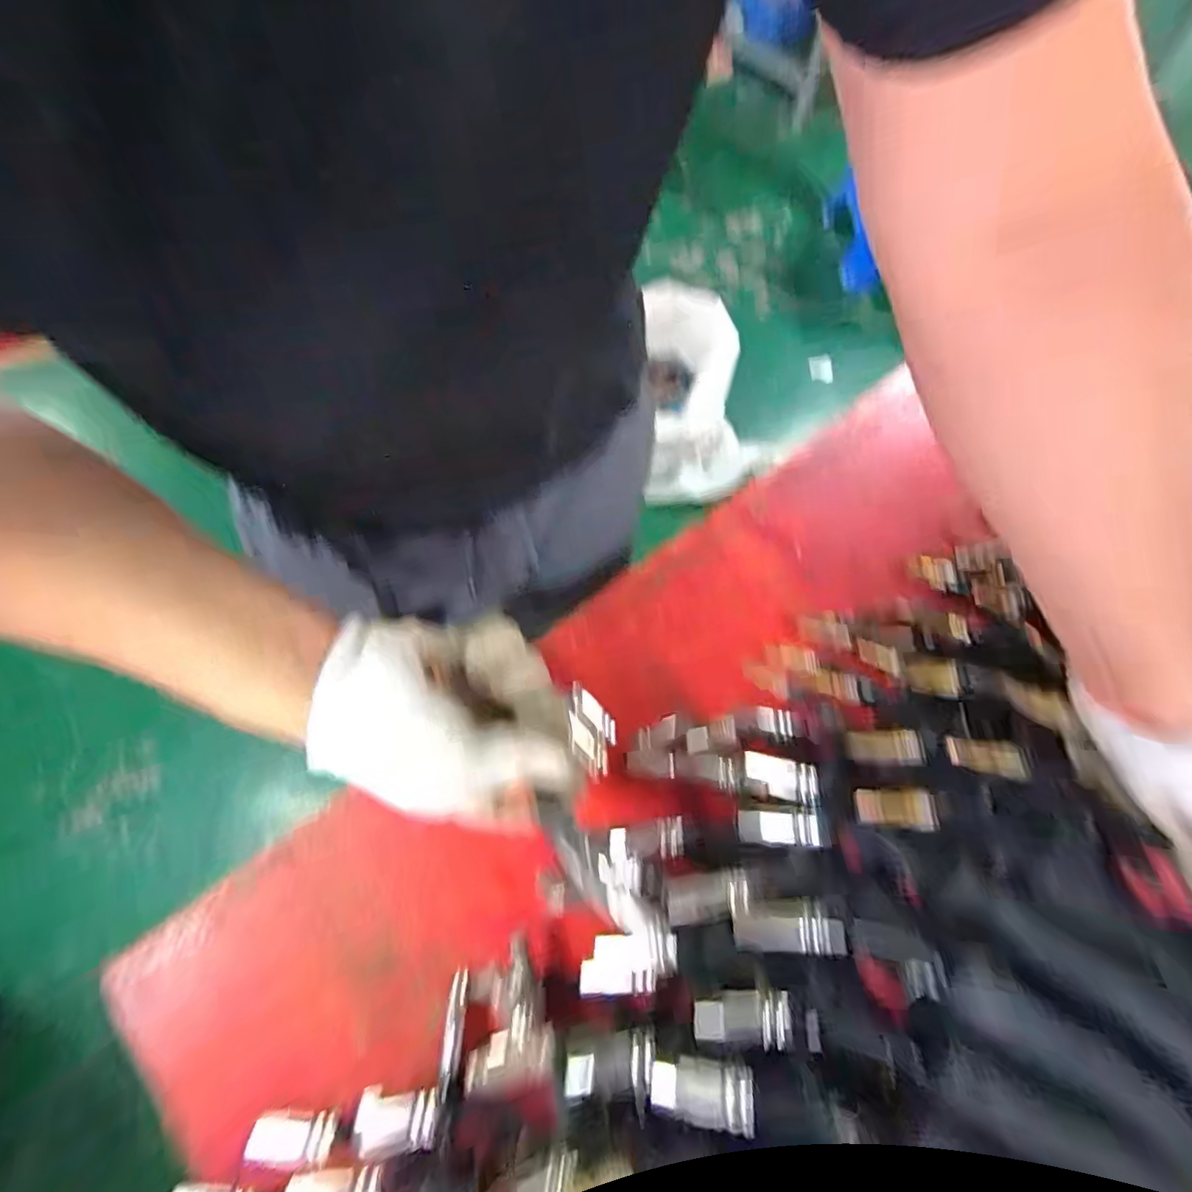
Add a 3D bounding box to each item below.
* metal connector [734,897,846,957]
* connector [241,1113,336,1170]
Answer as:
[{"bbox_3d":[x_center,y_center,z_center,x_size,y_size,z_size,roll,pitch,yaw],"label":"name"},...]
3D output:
[{"bbox_3d":[0.113,0.195,0.349,0.063,0.012,0.029,4,66,-3],"label":"metal connector"},{"bbox_3d":[-0.200,0.358,0.389,0.052,0.014,0.026,3,66,-3],"label":"connector"}]

